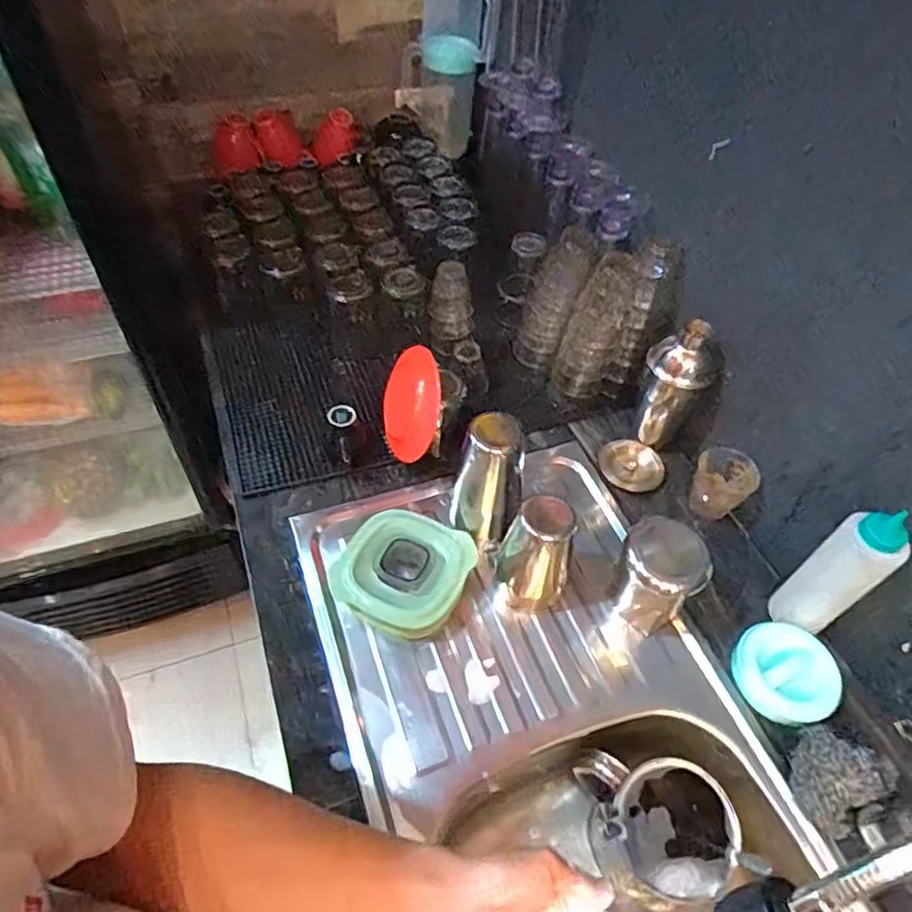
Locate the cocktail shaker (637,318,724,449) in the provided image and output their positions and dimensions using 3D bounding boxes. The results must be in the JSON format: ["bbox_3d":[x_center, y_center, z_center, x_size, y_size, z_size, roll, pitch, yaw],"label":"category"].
[{"bbox_3d":[0.282,-0.093,0.825,0.075,0.182,0.070,2,51,-2],"label":"cocktail shaker"}]

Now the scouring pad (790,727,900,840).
[{"bbox_3d":[0.361,0.309,0.610,0.098,0.052,0.077,-24,56,-23],"label":"scouring pad"}]

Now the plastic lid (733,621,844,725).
[{"bbox_3d":[0.348,0.233,0.671,0.095,0.041,0.101,2,50,-3],"label":"plastic lid"}]

